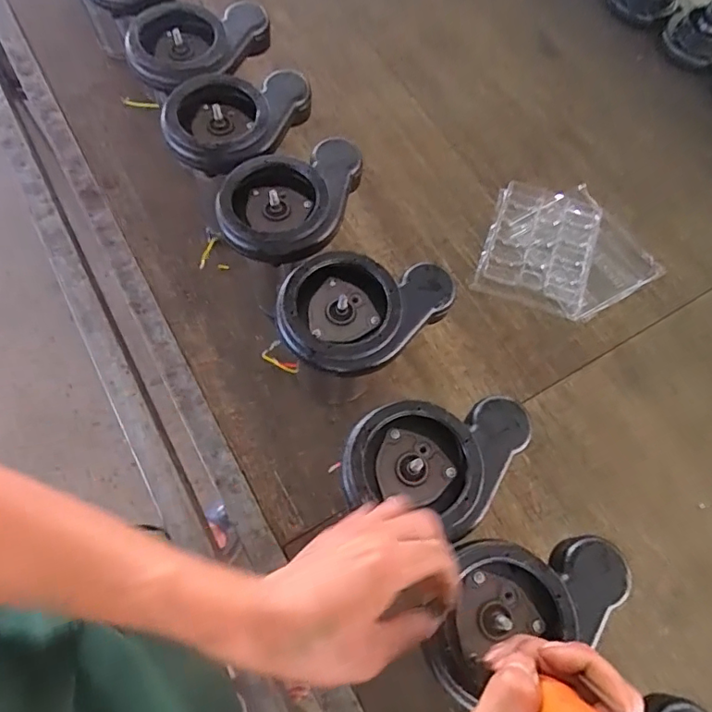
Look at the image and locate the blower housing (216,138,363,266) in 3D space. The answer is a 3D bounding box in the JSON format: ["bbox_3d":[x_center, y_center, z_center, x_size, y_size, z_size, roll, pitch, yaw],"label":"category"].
[{"bbox_3d":[-0.062,-0.157,0.527,0.154,0.041,0.118,-17,70,-10],"label":"blower housing"}]

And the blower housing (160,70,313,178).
[{"bbox_3d":[-0.127,-0.259,0.567,0.158,0.040,0.116,-8,69,-6],"label":"blower housing"}]

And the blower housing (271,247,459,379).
[{"bbox_3d":[0.005,-0.048,0.492,0.164,0.043,0.121,-34,74,-15],"label":"blower housing"}]

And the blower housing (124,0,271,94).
[{"bbox_3d":[-0.181,-0.367,0.607,0.170,0.042,0.131,-18,70,-10],"label":"blower housing"}]

